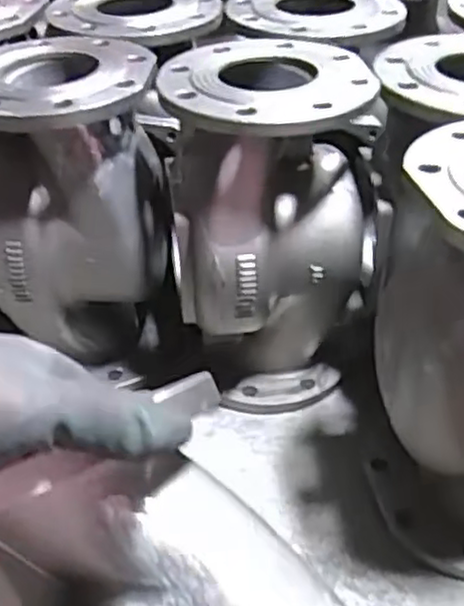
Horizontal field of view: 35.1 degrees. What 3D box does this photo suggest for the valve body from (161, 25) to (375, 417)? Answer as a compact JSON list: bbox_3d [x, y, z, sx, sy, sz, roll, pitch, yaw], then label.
[{"bbox_3d":[0.042,-0.072,0.813,0.217,0.358,0.193,1,39,3],"label":"valve body"}]

